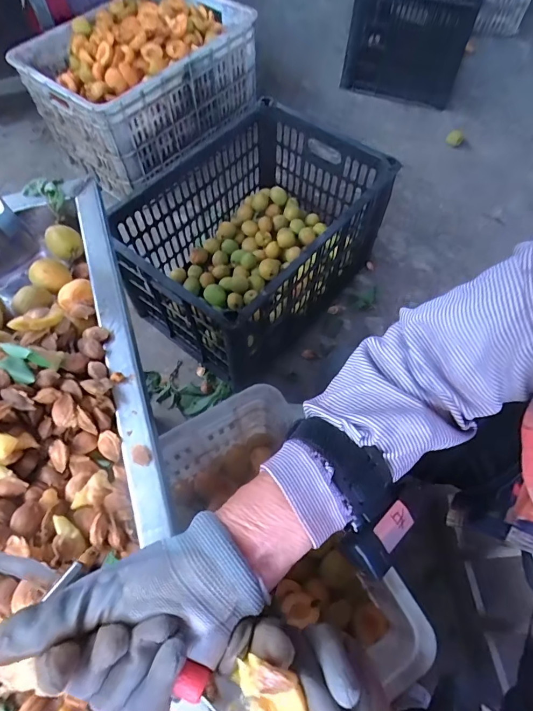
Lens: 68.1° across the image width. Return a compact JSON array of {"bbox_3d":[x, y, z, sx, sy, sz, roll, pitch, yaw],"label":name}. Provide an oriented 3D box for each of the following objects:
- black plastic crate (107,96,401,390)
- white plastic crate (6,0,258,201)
[{"bbox_3d":[-0.016,-0.259,0.859,0.347,0.280,0.545,35,68,17],"label":"black plastic crate"},{"bbox_3d":[-0.325,-0.760,1.092,0.390,0.277,0.561,39,70,18],"label":"white plastic crate"}]

